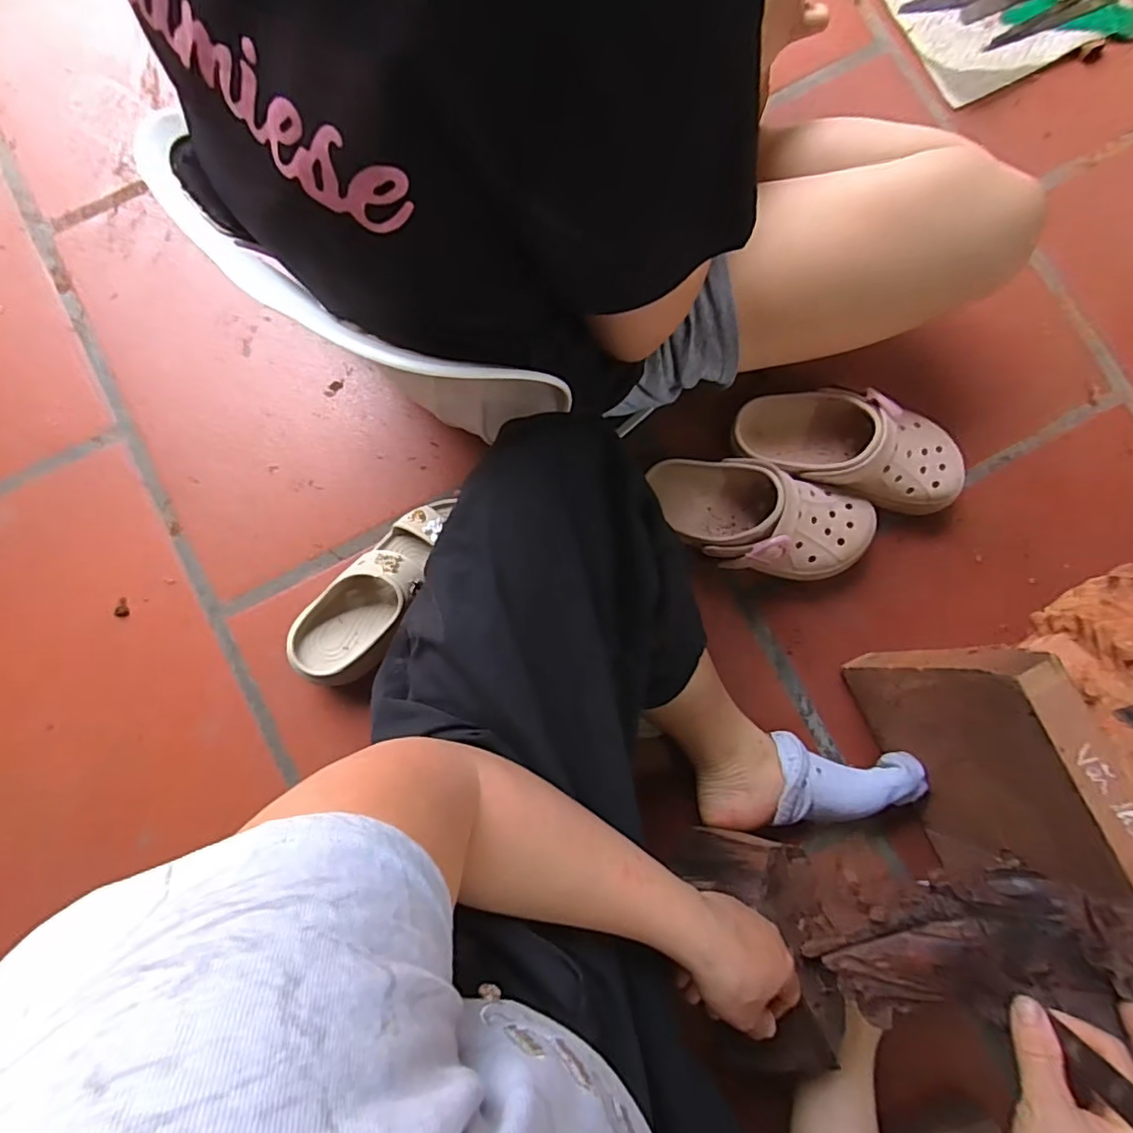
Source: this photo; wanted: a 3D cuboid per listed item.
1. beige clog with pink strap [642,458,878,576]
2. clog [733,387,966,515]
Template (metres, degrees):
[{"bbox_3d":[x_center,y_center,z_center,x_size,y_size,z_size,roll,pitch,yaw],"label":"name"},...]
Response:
[{"bbox_3d":[0.200,-0.050,0.631,0.238,0.089,0.107,18,83,2],"label":"beige clog with pink strap"},{"bbox_3d":[0.303,-0.128,0.637,0.241,0.083,0.102,13,83,1],"label":"clog"}]

